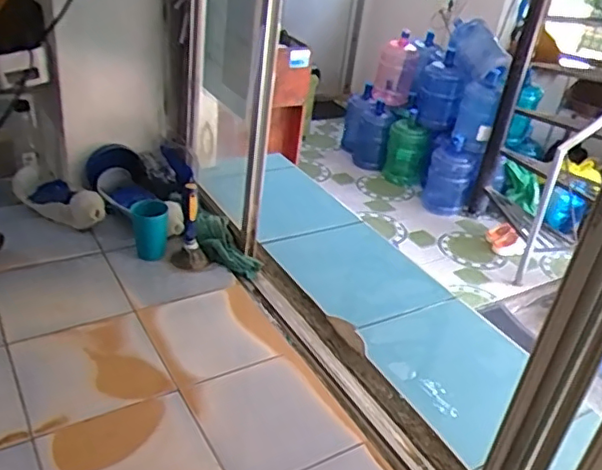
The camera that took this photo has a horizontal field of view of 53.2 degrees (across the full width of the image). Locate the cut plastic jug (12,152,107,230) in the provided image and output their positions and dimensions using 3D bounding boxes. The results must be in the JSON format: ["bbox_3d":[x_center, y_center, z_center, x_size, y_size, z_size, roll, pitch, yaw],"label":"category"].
[{"bbox_3d":[-0.508,-0.089,1.256,0.272,0.073,0.105,29,38,32],"label":"cut plastic jug"}]

